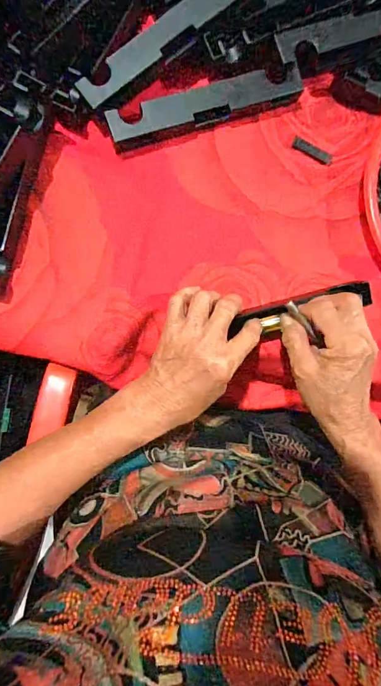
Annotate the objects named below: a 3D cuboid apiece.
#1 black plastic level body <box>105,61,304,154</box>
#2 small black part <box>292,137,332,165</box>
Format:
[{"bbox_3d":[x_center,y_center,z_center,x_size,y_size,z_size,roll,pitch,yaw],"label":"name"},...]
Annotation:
[{"bbox_3d":[0.016,-0.228,0.362,0.191,0.024,0.030,-17,86,-4],"label":"black plastic level body"},{"bbox_3d":[0.126,-0.198,0.387,0.044,0.004,0.012,24,84,-1],"label":"small black part"}]

